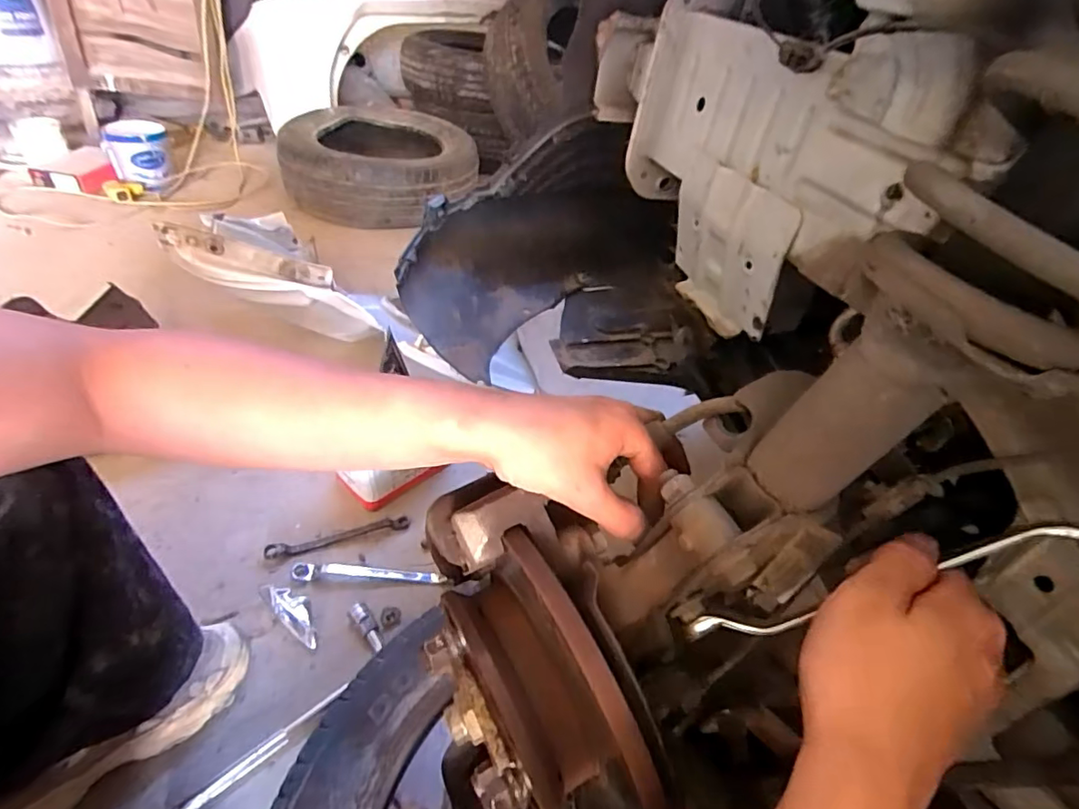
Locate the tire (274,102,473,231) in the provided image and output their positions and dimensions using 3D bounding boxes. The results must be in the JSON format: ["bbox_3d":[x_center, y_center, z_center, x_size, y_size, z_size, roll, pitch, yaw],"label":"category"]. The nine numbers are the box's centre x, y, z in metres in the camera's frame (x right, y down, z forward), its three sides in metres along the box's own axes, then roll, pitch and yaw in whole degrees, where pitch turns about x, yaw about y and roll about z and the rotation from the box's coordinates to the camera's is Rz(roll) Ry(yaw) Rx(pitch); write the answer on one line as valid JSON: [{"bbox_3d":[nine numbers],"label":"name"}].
[{"bbox_3d":[-0.471,-0.744,1.692,0.572,0.220,0.553,6,40,-2],"label":"tire"}]

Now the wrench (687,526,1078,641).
[{"bbox_3d":[0.168,0.087,0.258,0.206,0.015,0.014,-28,32,26],"label":"wrench"}]

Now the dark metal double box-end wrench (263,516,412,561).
[{"bbox_3d":[-0.287,0.191,0.781,0.197,0.009,0.024,-9,43,-18],"label":"dark metal double box-end wrench"}]

